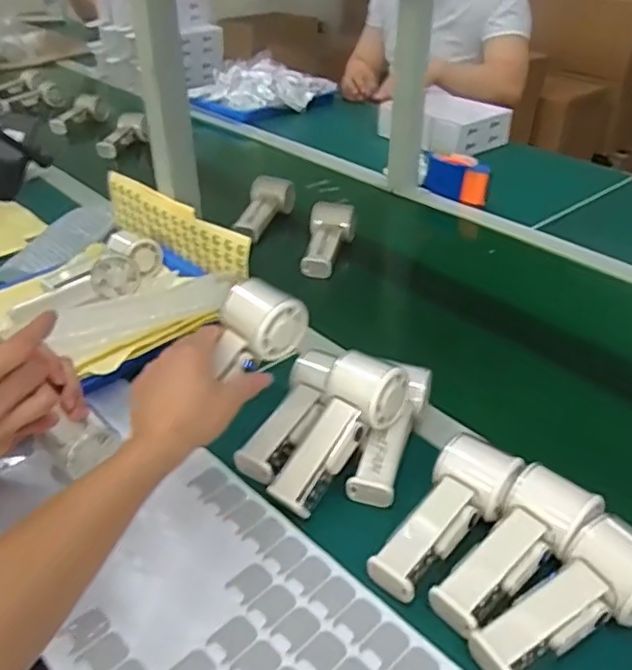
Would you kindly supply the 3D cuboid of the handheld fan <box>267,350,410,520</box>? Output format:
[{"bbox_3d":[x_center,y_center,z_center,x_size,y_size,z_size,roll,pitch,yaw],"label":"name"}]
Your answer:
[{"bbox_3d":[0.018,0.085,0.561,0.062,0.056,0.155,27,73,32],"label":"handheld fan"}]

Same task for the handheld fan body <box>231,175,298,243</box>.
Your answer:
[{"bbox_3d":[-0.089,-0.205,1.018,0.058,0.055,0.154,16,48,19],"label":"handheld fan body"}]

